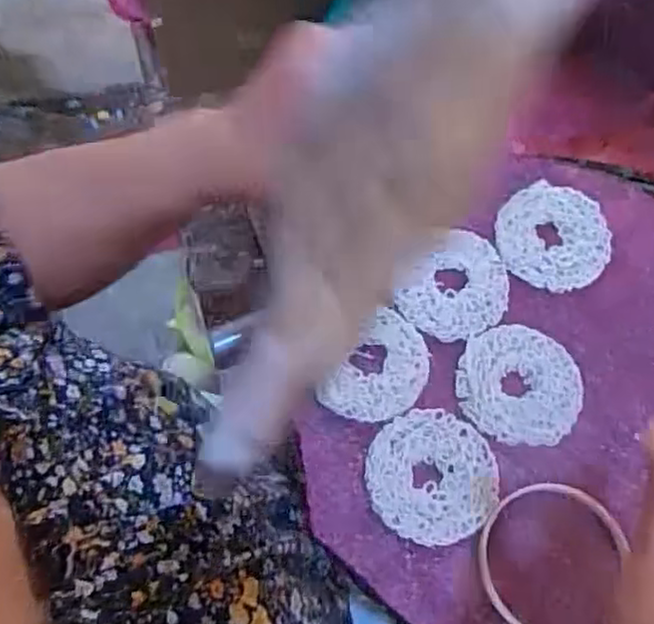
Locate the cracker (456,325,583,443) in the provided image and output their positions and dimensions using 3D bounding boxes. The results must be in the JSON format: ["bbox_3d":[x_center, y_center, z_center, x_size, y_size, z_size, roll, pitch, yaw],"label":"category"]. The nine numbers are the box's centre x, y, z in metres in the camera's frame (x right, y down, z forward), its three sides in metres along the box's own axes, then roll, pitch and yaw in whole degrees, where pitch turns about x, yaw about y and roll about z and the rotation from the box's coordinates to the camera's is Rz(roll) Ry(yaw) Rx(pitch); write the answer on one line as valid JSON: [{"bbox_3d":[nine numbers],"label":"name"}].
[{"bbox_3d":[0.127,0.047,0.458,0.079,0.004,0.078,1,65,-2],"label":"cracker"}]

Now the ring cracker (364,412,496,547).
[{"bbox_3d":[0.066,0.101,0.431,0.080,0.004,0.078,1,65,-2],"label":"ring cracker"}]

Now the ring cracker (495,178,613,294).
[{"bbox_3d":[0.164,-0.055,0.502,0.078,0.010,0.078,26,67,9],"label":"ring cracker"}]

